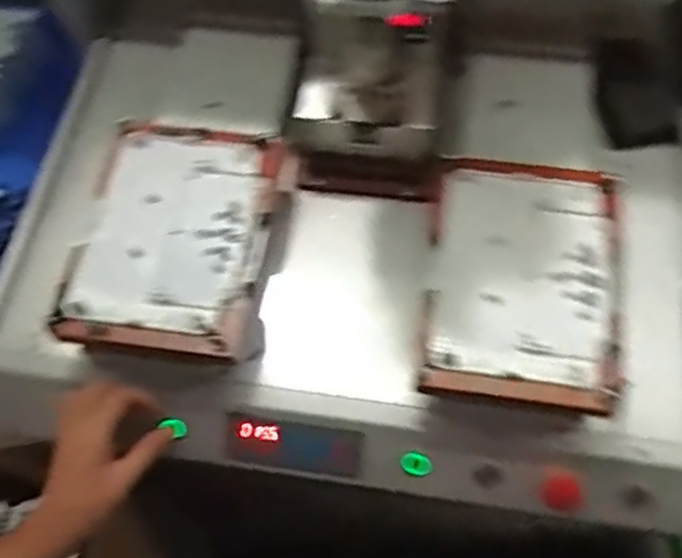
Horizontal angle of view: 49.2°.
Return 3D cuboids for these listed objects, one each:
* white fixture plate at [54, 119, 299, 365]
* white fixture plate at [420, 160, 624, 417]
[{"bbox_3d":[-0.150,-0.042,0.664,0.171,0.055,0.230,7,63,7],"label":"white fixture plate"},{"bbox_3d":[0.155,-0.003,0.623,0.155,0.029,0.215,6,63,6],"label":"white fixture plate"}]

